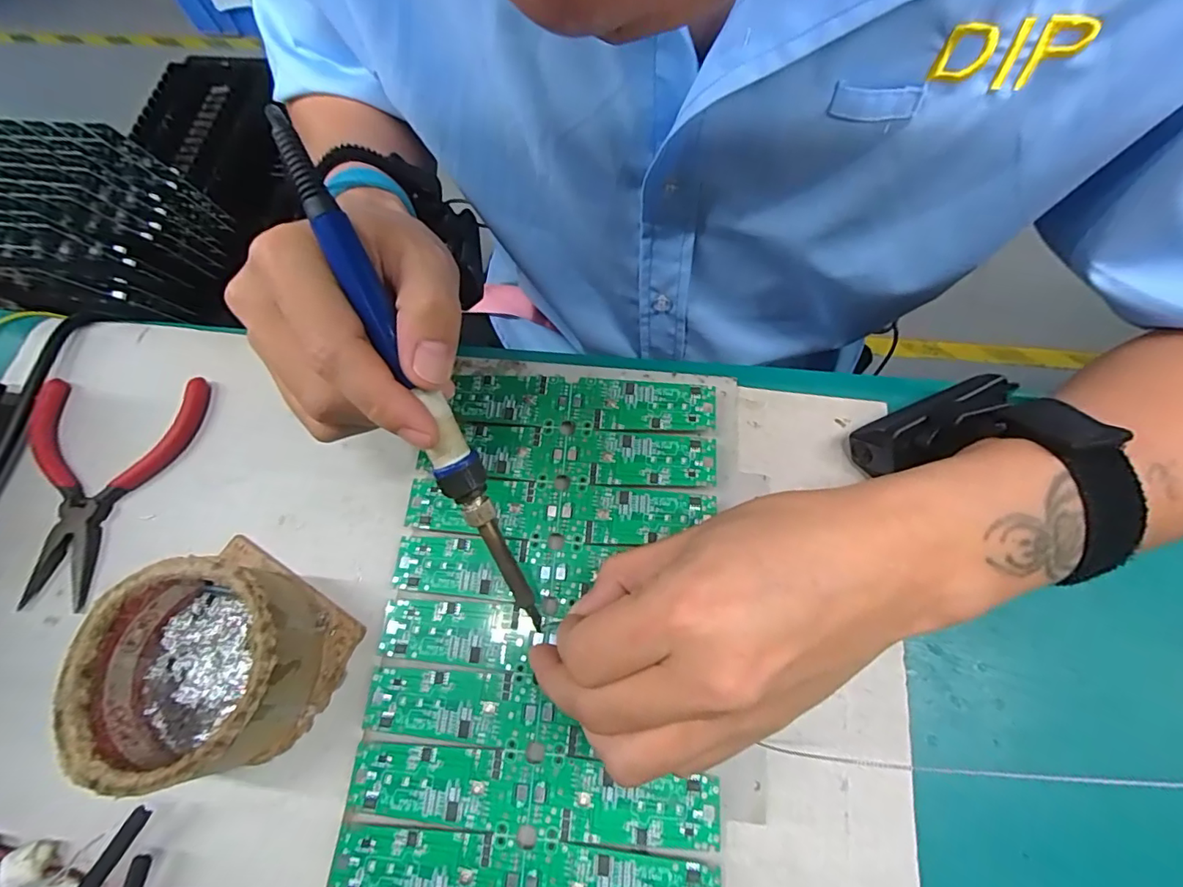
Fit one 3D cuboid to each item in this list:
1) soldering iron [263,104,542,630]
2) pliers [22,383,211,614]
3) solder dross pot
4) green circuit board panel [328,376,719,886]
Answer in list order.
[{"bbox_3d":[-0.067,-0.017,0.203,0.016,0.015,0.215,-26,104,-7],"label":"soldering iron"},{"bbox_3d":[-0.258,0.022,0.272,0.088,0.009,0.119,-2,67,1],"label":"pliers"},{"bbox_3d":[-0.162,0.093,0.220,0.085,0.044,0.085,28,71,13],"label":"solder dross pot"},{"bbox_3d":[-0.019,0.074,0.238,0.146,0.004,0.226,3,69,5],"label":"green circuit board panel"}]

